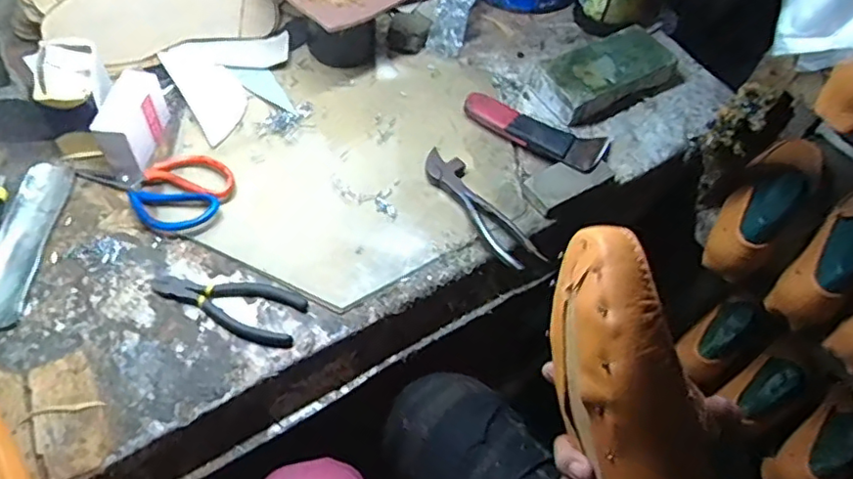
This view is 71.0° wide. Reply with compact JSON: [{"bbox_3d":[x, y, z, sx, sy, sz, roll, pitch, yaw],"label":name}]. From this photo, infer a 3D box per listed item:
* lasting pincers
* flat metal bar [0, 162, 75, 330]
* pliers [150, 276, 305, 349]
[{"bbox_3d":[0.060,-0.038,0.678,0.042,0.022,0.188,-26,62,-21],"label":"lasting pincers"},{"bbox_3d":[-0.418,-0.001,0.618,0.050,0.010,0.202,1,55,-5],"label":"flat metal bar"},{"bbox_3d":[-0.200,0.063,0.593,0.154,0.013,0.055,16,56,6],"label":"pliers"}]

